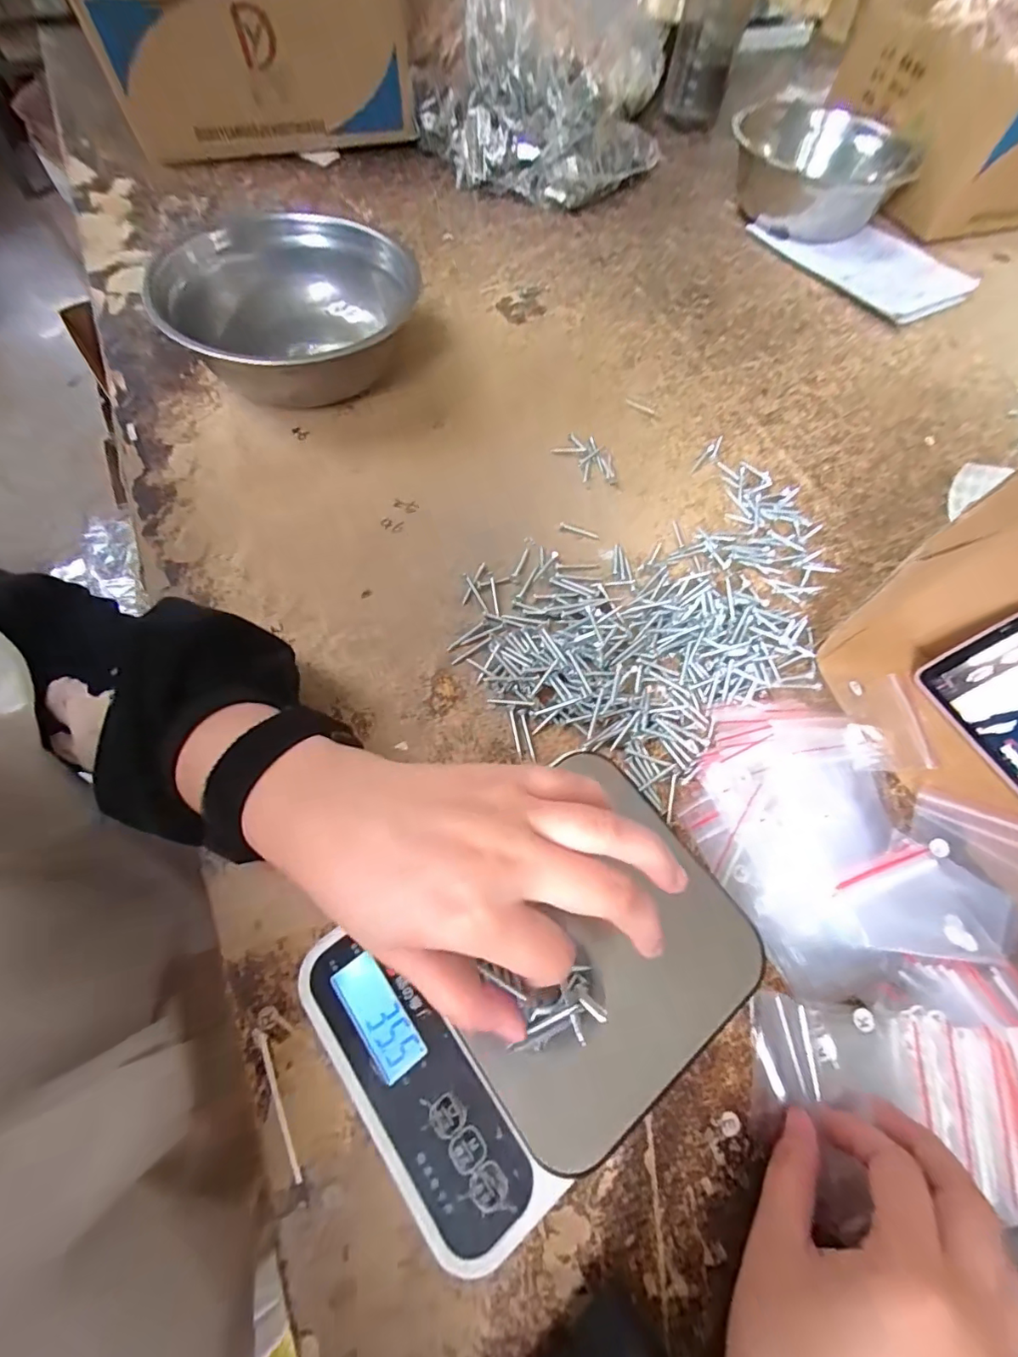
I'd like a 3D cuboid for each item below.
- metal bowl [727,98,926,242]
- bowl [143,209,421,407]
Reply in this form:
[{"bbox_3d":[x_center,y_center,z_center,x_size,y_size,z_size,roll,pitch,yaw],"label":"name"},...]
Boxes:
[{"bbox_3d":[0.349,-0.584,0.588,0.175,0.072,0.175,1,64,-3],"label":"metal bowl"},{"bbox_3d":[-0.172,-0.301,0.417,0.180,0.070,0.205,-28,69,-16],"label":"bowl"}]

